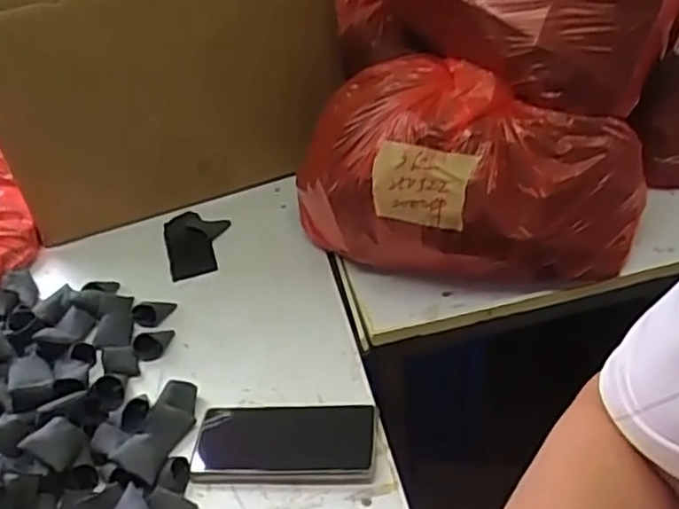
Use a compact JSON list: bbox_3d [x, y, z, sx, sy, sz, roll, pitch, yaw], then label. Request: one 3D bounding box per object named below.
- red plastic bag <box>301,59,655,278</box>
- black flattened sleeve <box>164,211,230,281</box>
[{"bbox_3d":[0.109,-0.083,0.710,0.356,0.179,0.159,7,40,20],"label":"red plastic bag"},{"bbox_3d":[-0.177,-0.017,0.858,0.082,0.023,0.106,-18,38,-12],"label":"black flattened sleeve"}]

